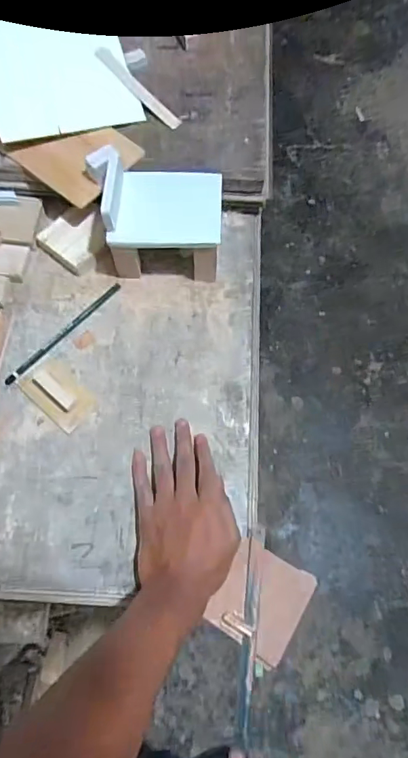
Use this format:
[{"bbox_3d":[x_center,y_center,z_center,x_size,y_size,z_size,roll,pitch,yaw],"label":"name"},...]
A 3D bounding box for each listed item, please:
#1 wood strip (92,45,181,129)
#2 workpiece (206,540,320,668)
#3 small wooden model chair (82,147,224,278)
[{"bbox_3d":[-0.077,-0.341,0.560,0.127,0.005,0.015,44,77,-2],"label":"wood strip"},{"bbox_3d":[0.053,0.200,0.429,0.074,0.012,0.082,26,73,11],"label":"workpiece"},{"bbox_3d":[-0.051,-0.174,0.514,0.139,0.091,0.115,1,69,-1],"label":"small wooden model chair"}]

